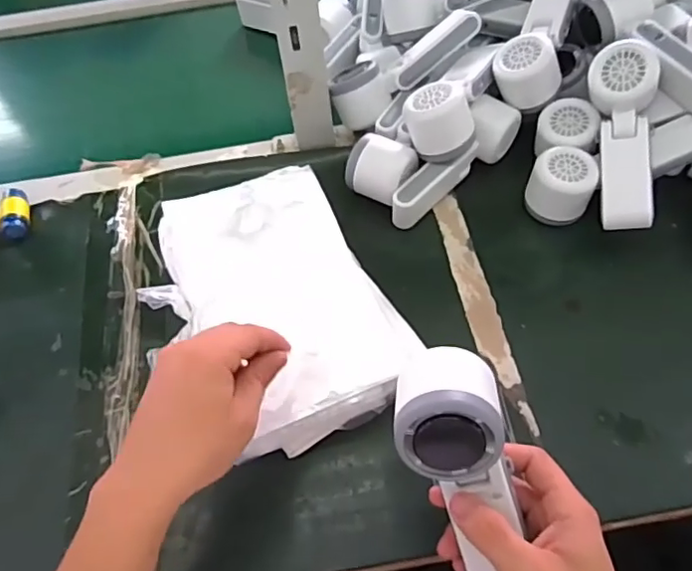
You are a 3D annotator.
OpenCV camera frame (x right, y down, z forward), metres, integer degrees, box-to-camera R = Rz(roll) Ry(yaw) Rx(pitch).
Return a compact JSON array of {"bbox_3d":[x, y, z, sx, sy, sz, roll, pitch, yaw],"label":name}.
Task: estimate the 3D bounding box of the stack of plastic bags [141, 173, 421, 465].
[{"bbox_3d":[-0.059,0.017,0.490,0.169,0.068,0.239,-27,59,-12],"label":"stack of plastic bags"}]

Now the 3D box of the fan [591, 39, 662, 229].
[{"bbox_3d":[0.251,-0.132,0.520,0.051,0.046,0.163,0,87,4],"label":"fan"}]

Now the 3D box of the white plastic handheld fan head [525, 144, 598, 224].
[{"bbox_3d":[0.204,-0.093,0.550,0.057,0.054,0.060,-2,57,4],"label":"white plastic handheld fan head"}]

